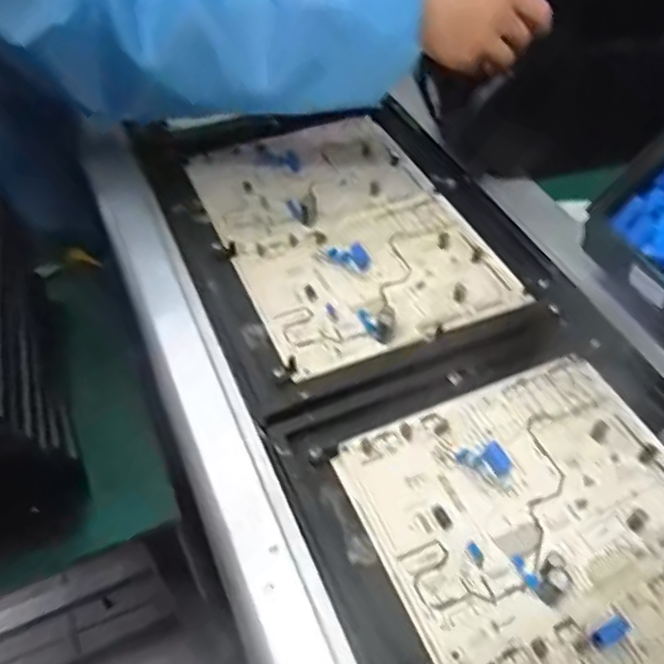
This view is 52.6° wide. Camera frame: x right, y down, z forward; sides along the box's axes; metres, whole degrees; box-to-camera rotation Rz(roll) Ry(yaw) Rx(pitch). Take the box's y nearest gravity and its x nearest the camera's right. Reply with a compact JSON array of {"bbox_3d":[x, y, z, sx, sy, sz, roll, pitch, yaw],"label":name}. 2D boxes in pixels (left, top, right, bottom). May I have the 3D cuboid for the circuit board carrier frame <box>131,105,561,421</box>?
[{"bbox_3d":[0.007,-0.095,0.569,0.260,0.016,0.345,-17,50,-15],"label":"circuit board carrier frame"}]

